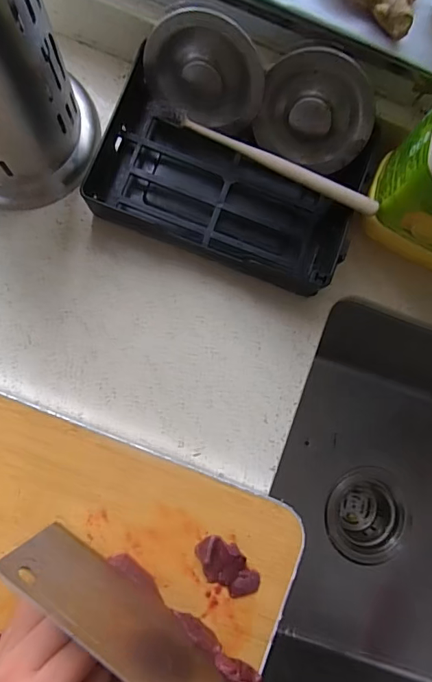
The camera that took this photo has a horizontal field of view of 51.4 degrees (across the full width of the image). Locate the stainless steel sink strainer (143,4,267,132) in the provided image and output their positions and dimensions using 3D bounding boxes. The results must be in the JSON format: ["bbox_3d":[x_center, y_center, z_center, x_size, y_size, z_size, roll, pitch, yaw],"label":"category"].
[{"bbox_3d":[-0.007,-0.185,0.306,0.080,0.064,0.012,24,46,-3],"label":"stainless steel sink strainer"}]

